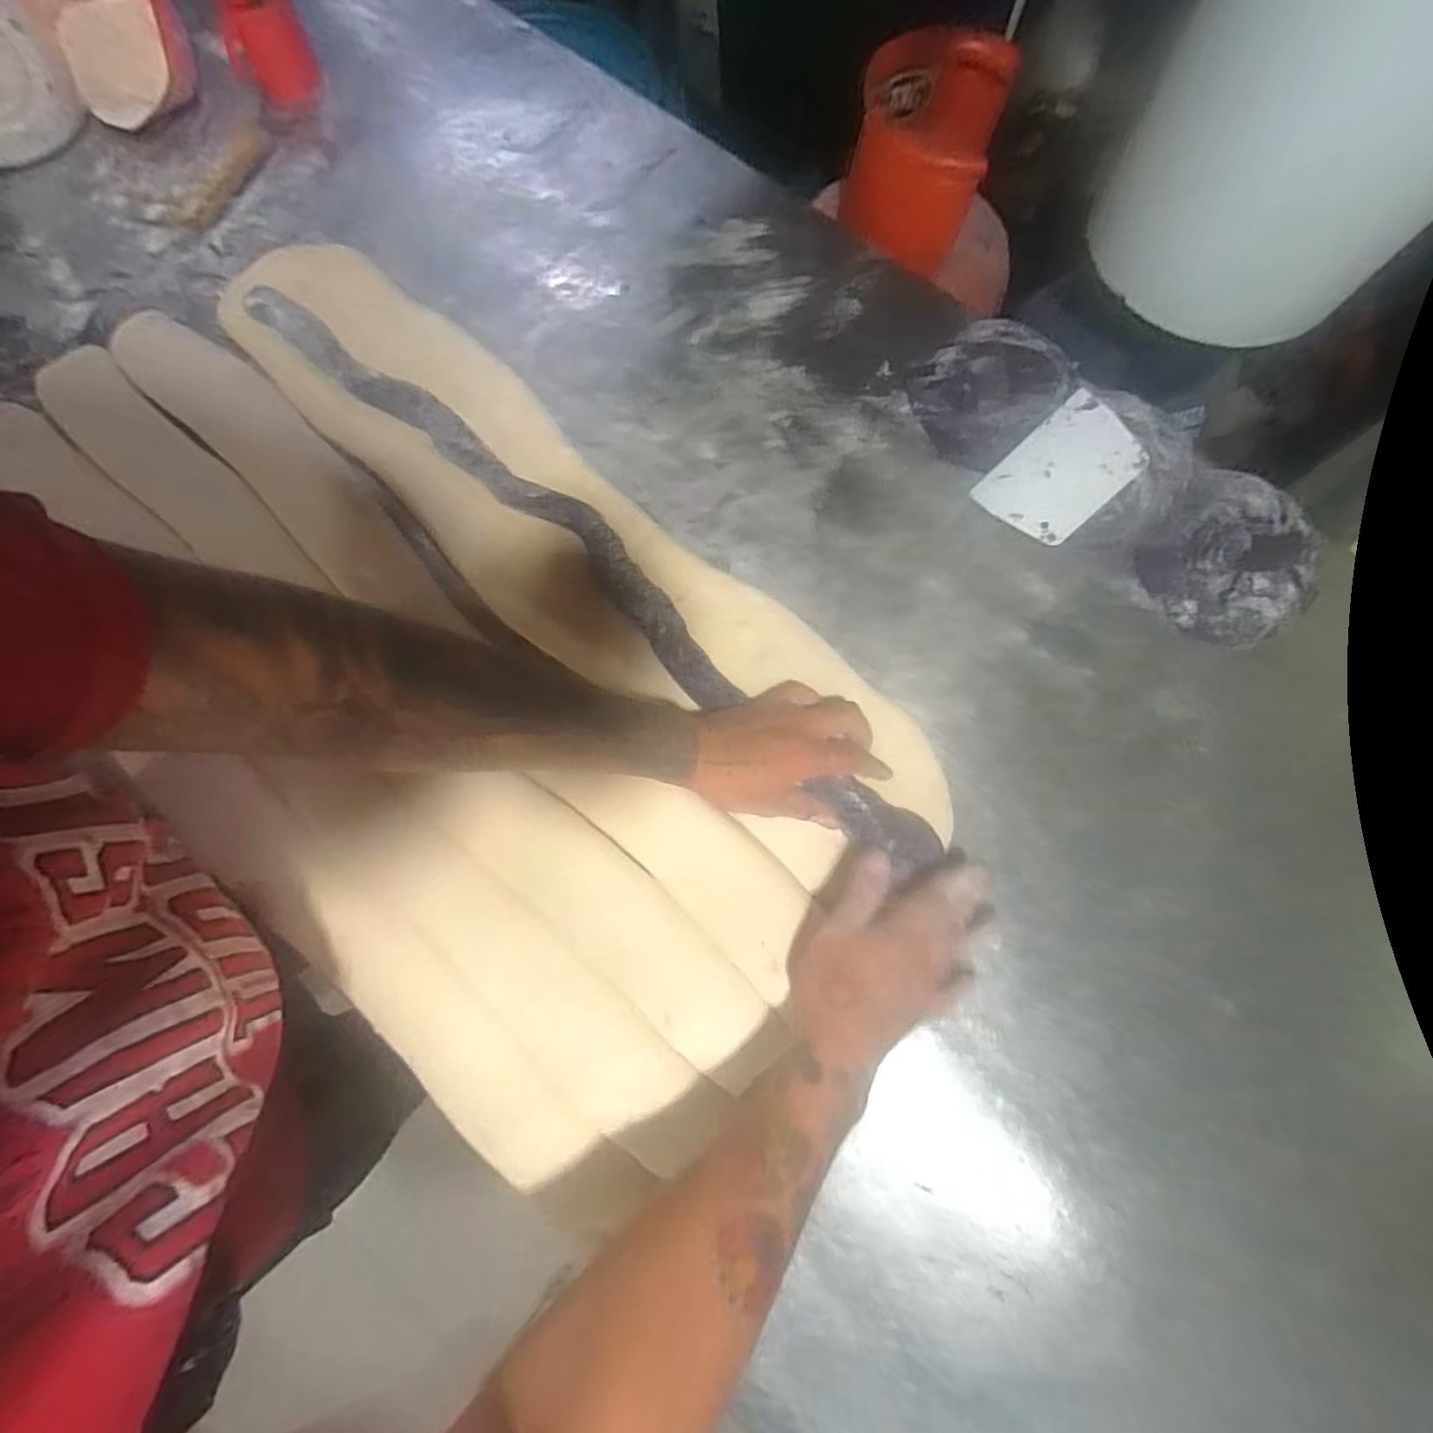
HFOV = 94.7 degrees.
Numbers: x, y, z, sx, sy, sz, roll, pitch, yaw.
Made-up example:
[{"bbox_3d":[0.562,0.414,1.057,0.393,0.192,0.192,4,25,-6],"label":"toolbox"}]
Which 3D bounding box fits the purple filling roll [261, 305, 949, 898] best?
[{"bbox_3d":[-0.134,-0.156,0.590,0.812,0.024,0.063,41,80,11],"label":"purple filling roll"}]

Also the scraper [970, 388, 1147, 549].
[{"bbox_3d":[0.312,-0.220,0.598,0.127,0.007,0.092,-45,74,9],"label":"scraper"}]

